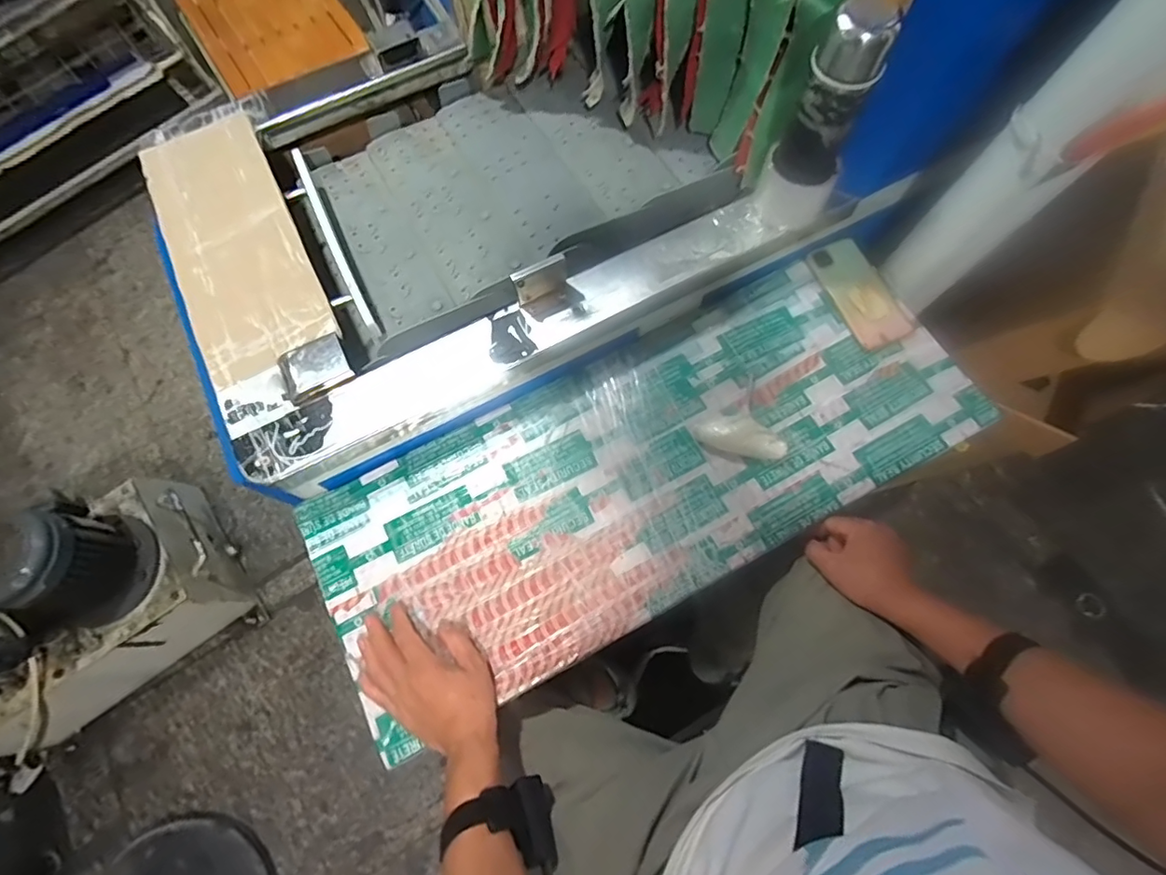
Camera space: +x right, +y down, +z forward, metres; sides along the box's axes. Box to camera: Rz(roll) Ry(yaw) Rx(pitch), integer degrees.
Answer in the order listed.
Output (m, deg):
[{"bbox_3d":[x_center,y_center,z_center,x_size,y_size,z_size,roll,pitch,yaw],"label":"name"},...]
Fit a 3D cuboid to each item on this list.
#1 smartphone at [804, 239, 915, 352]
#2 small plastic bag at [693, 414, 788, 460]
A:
[{"bbox_3d":[0.381,-0.199,0.735,0.076,0.013,0.158,-29,79,2],"label":"smartphone"},{"bbox_3d":[0.196,-0.004,0.660,0.110,0.037,0.047,14,73,4],"label":"small plastic bag"}]

